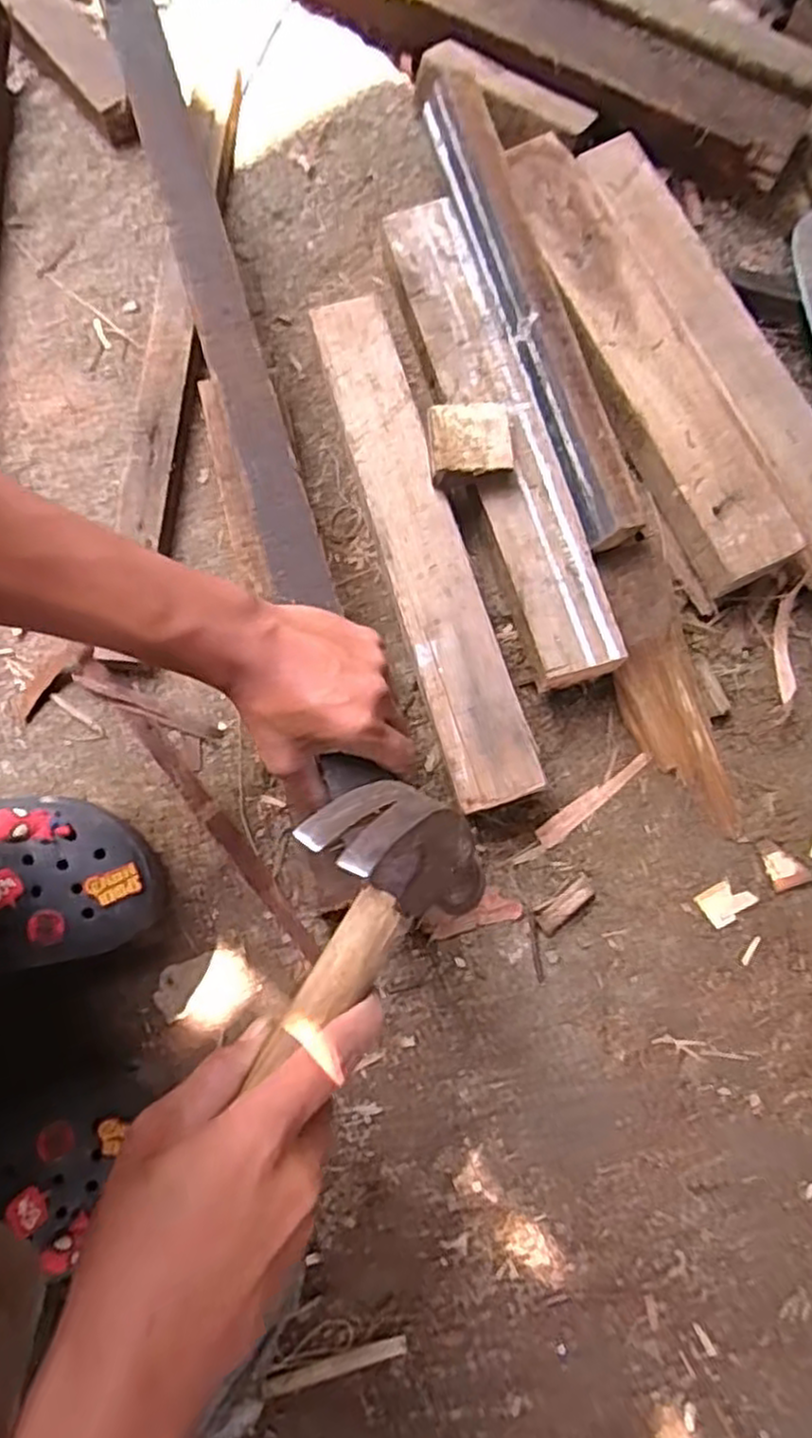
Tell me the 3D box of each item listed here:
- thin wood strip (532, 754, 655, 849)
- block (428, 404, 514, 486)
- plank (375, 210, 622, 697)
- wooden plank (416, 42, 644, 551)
[{"bbox_3d":[0.142,0.059,0.560,0.105,0.004,0.016,-37,82,-8],"label":"thin wood strip"},{"bbox_3d":[0.045,-0.194,0.531,0.056,0.026,0.053,-6,79,-2],"label":"block"},{"bbox_3d":[0.066,-0.214,0.566,0.066,0.044,0.397,-17,80,-4],"label":"plank"},{"bbox_3d":[0.081,-0.342,0.562,0.049,0.029,0.445,-18,80,-5],"label":"wooden plank"}]

